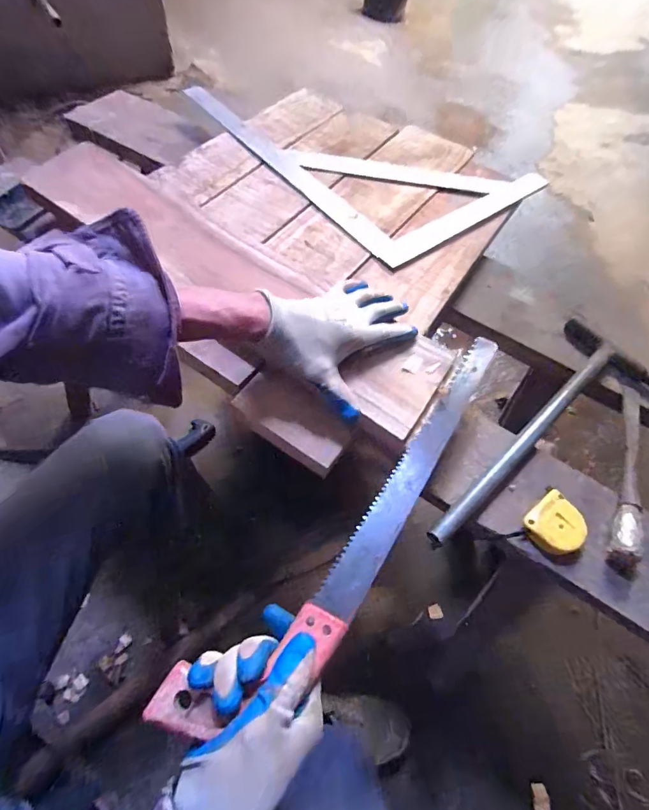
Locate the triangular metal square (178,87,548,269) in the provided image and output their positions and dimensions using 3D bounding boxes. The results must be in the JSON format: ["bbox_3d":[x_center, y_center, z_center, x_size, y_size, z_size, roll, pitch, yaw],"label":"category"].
[{"bbox_3d":[0.047,-0.490,0.753,0.362,0.006,0.582,-36,68,-22],"label":"triangular metal square"}]

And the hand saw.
[{"bbox_3d":[0.054,0.085,0.395,0.083,0.017,0.483,35,61,16],"label":"hand saw"}]

